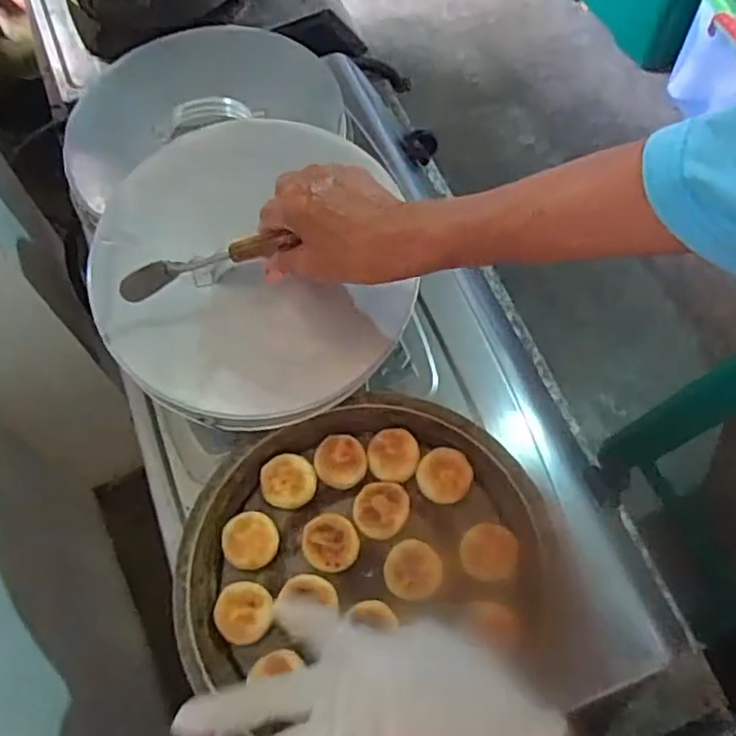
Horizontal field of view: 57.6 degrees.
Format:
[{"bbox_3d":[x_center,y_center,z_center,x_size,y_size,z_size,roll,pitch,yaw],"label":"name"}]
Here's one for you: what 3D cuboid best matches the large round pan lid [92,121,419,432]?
[{"bbox_3d":[-0.097,-0.079,0.531,0.232,0.052,0.246,0,65,1],"label":"large round pan lid"}]

